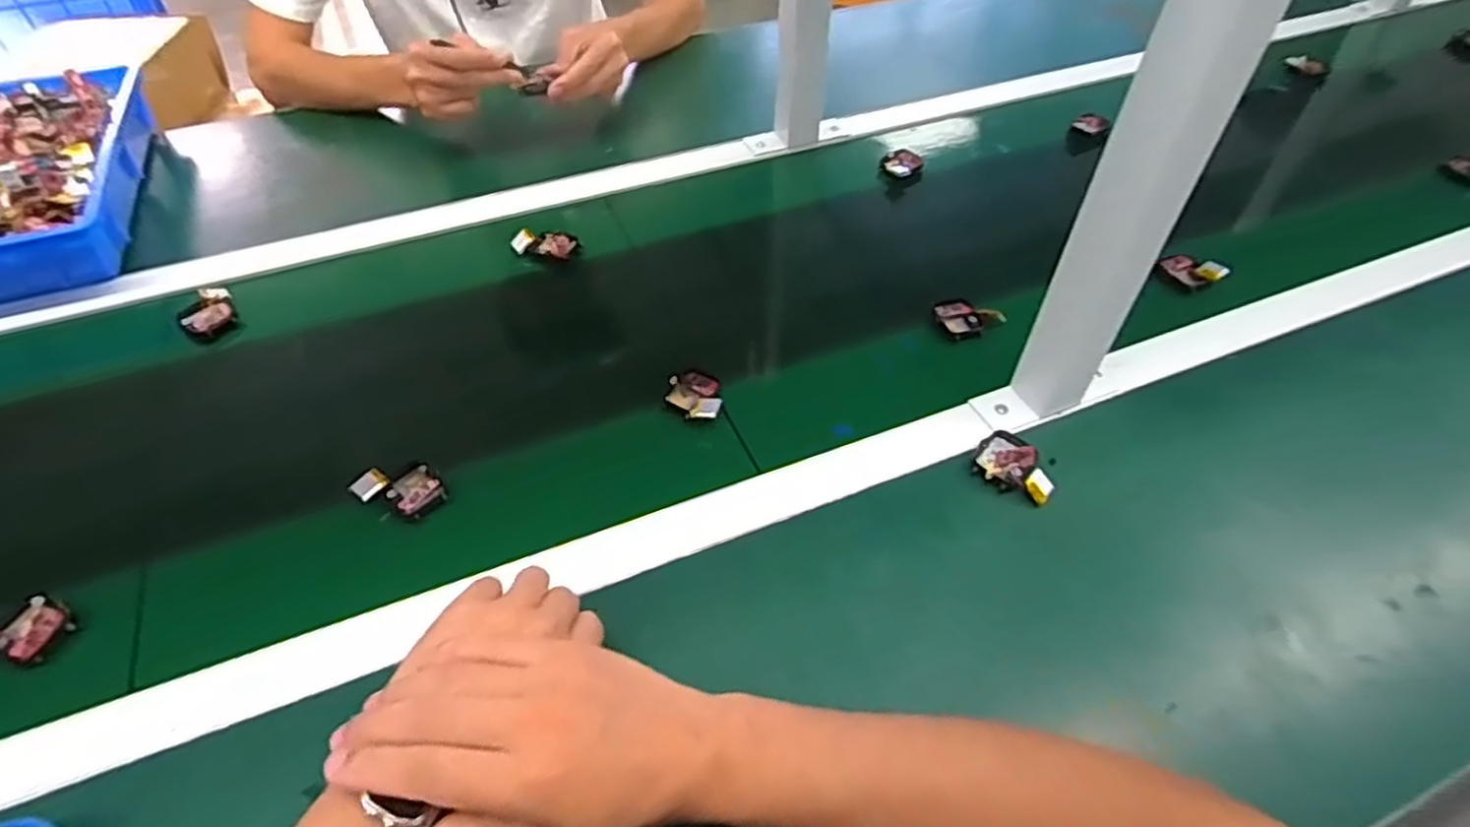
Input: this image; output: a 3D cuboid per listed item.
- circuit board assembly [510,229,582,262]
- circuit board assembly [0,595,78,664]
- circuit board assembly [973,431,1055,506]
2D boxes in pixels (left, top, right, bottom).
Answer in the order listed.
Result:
[{"bbox_3d":[-0.181,-0.165,0.728,0.065,0.010,0.034,17,50,12],"label":"circuit board assembly"},{"bbox_3d":[-0.447,0.136,0.468,0.052,0.018,0.050,24,52,18],"label":"circuit board assembly"},{"bbox_3d":[0.207,0.036,0.551,0.059,0.023,0.044,28,53,21],"label":"circuit board assembly"}]

